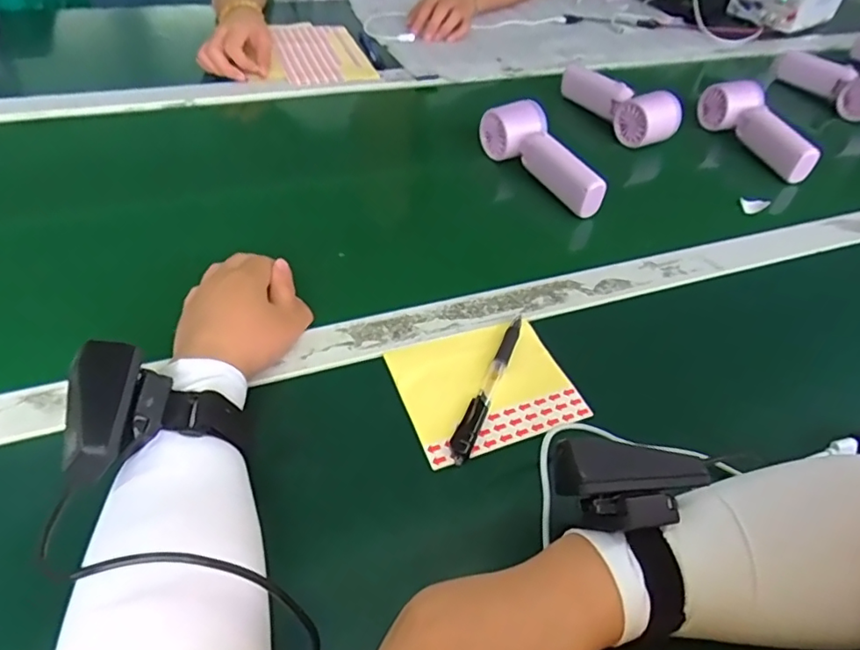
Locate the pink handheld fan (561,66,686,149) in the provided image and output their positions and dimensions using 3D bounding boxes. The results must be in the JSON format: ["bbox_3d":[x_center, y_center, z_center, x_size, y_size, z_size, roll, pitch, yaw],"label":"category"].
[{"bbox_3d":[0.238,-0.286,0.705,0.065,0.061,0.171,-12,50,-18],"label":"pink handheld fan"}]

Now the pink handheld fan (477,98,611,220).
[{"bbox_3d":[0.119,-0.182,0.587,0.042,0.064,0.172,-22,54,-25],"label":"pink handheld fan"}]

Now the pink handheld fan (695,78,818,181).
[{"bbox_3d":[0.383,-0.245,0.671,0.052,0.063,0.167,-2,46,-8],"label":"pink handheld fan"}]

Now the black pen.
[{"bbox_3d":[0.043,0.040,0.401,0.015,0.012,0.139,21,48,11],"label":"black pen"}]

